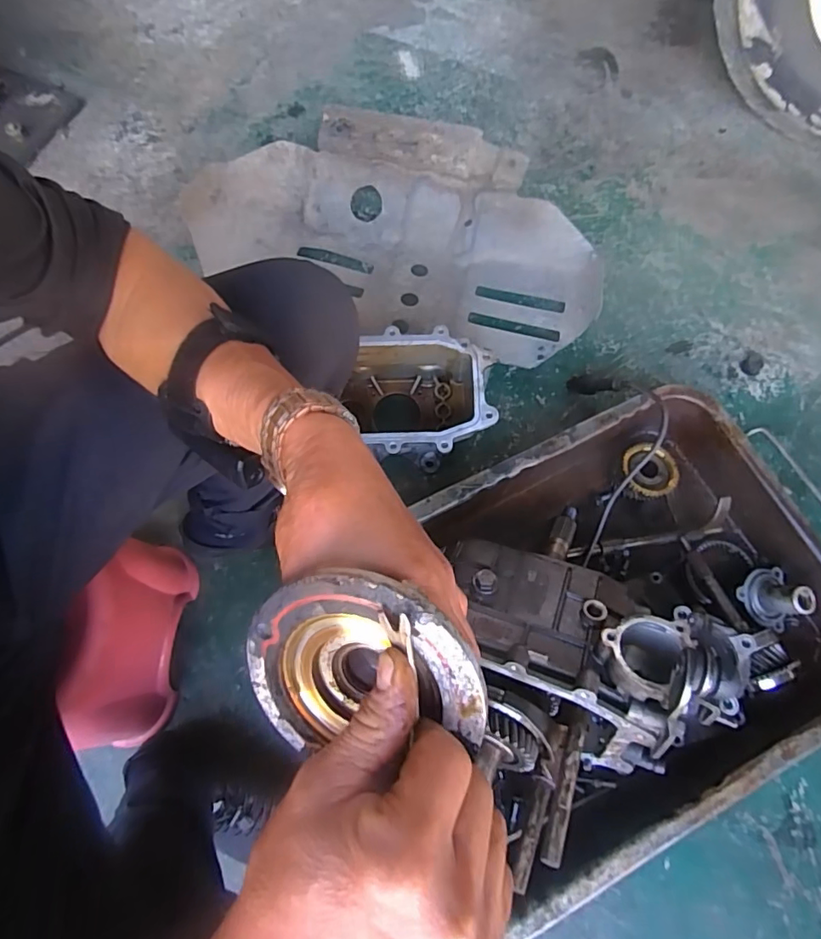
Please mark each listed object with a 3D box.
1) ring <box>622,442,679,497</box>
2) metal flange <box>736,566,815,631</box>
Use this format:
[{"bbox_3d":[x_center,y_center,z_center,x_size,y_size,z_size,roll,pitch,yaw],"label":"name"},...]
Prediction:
[{"bbox_3d":[0.335,-0.001,0.726,0.068,0.015,0.080,-18,53,25],"label":"ring"},{"bbox_3d":[0.468,0.165,0.665,0.068,0.046,0.074,0,71,-1],"label":"metal flange"}]

